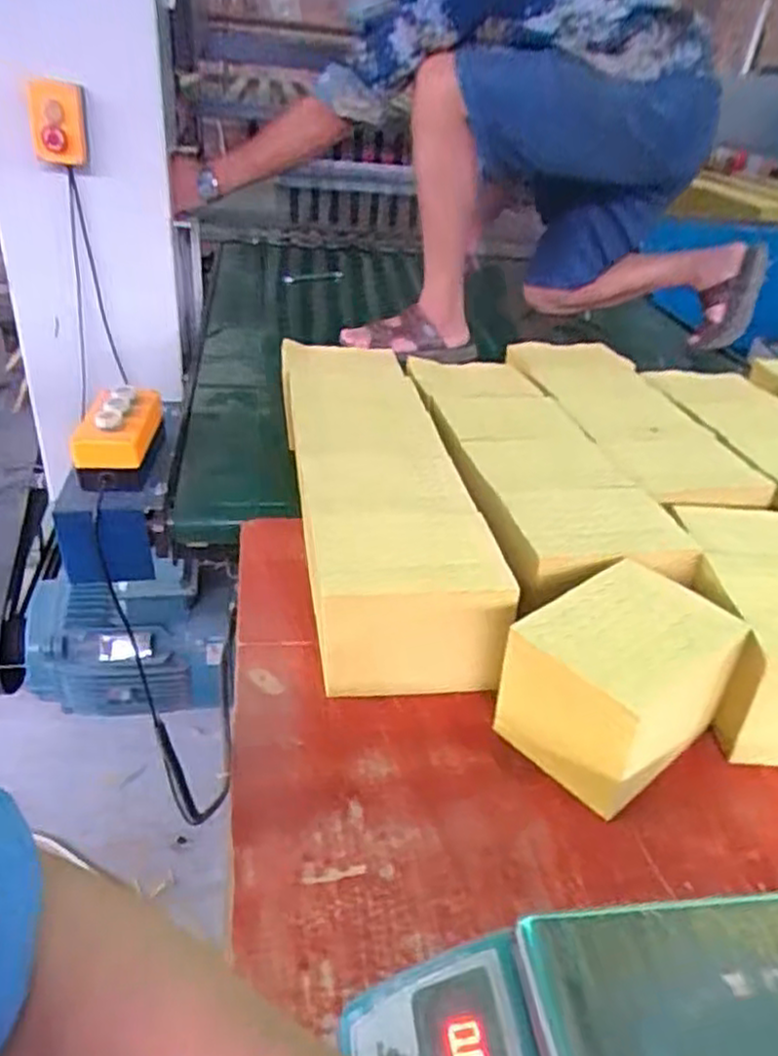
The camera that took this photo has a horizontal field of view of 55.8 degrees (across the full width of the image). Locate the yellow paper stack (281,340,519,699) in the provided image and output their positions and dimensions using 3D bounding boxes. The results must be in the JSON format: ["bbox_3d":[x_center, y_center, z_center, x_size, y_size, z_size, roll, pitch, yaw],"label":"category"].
[{"bbox_3d":[-0.026,-0.055,0.834,0.162,0.128,0.556,-2,34,-11],"label":"yellow paper stack"}]

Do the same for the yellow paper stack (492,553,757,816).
[{"bbox_3d":[0.188,0.127,0.607,0.163,0.114,0.125,-20,41,-34],"label":"yellow paper stack"}]

